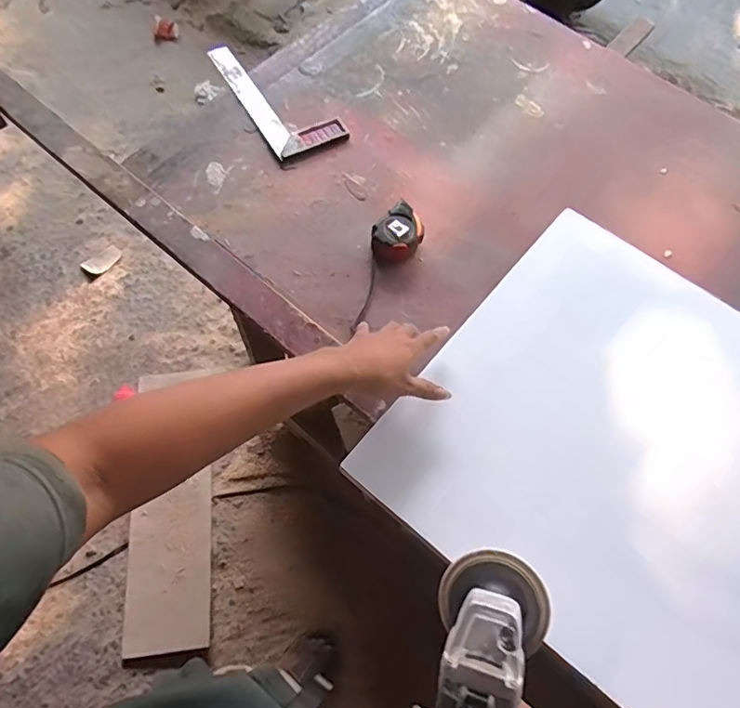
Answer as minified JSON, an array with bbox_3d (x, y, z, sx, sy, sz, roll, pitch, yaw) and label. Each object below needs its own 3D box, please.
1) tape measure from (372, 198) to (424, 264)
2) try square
[{"bbox_3d":[0.040,-0.169,0.761,0.067,0.040,0.083,42,70,15],"label":"tape measure"},{"bbox_3d":[-0.158,-0.439,0.888,0.122,0.015,0.289,-29,71,-15],"label":"try square"}]

